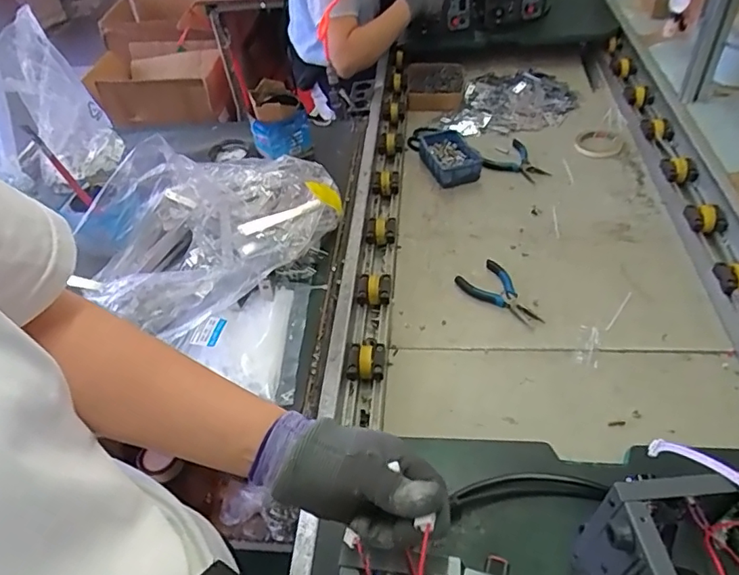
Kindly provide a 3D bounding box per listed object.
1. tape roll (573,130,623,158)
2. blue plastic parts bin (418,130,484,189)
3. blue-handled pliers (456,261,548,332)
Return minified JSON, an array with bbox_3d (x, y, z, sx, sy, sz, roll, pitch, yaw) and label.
[{"bbox_3d":[0.500,-0.314,1.173,0.091,0.017,0.099,-3,46,4],"label":"tape roll"},{"bbox_3d":[0.165,-0.283,1.150,0.102,0.048,0.172,-17,46,-9],"label":"blue plastic parts bin"},{"bbox_3d":[0.214,0.014,0.884,0.075,0.017,0.146,-25,48,-17],"label":"blue-handled pliers"}]

